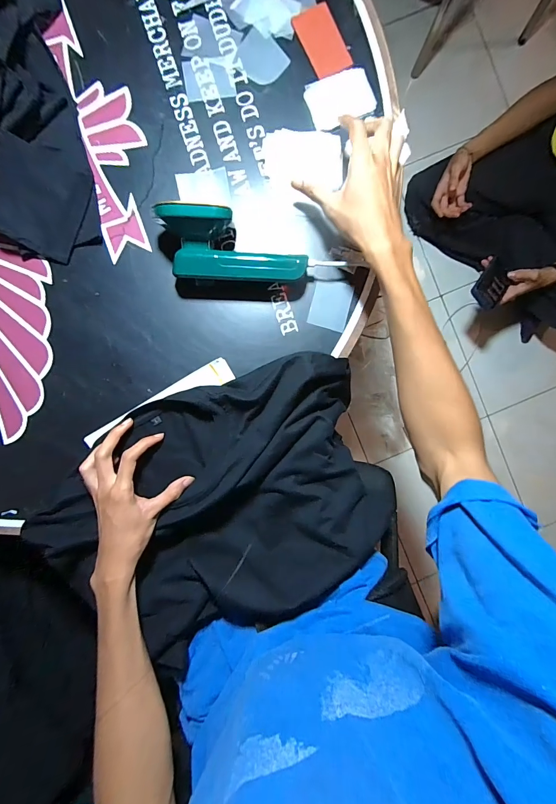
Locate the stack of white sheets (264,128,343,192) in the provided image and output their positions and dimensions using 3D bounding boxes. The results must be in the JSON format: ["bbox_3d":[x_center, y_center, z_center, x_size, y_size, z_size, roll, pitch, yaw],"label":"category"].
[{"bbox_3d":[0.033,-0.316,0.427,0.097,0.012,0.074,1,92,-2],"label":"stack of white sheets"}]

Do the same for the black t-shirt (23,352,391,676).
[{"bbox_3d":[-0.071,0.143,0.445,0.443,0.074,0.309,-29,92,-1],"label":"black t-shirt"}]

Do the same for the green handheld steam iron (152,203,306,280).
[{"bbox_3d":[-0.056,-0.183,0.403,0.186,0.071,0.071,7,91,-3],"label":"green handheld steam iron"}]

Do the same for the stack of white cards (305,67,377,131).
[{"bbox_3d":[0.082,-0.398,0.430,0.086,0.004,0.061,-20,92,-1],"label":"stack of white cards"}]

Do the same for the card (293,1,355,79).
[{"bbox_3d":[0.059,-0.472,0.429,0.050,0.004,0.089,-25,91,3],"label":"card"}]

